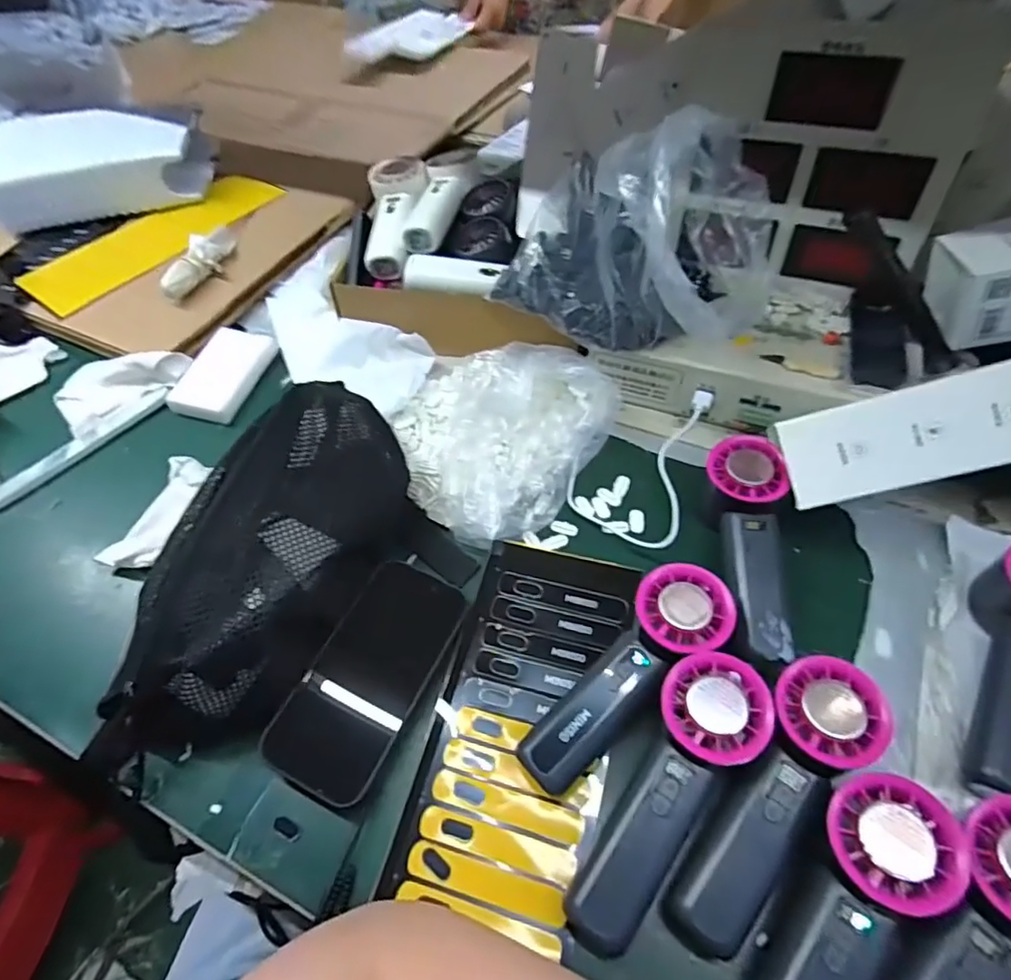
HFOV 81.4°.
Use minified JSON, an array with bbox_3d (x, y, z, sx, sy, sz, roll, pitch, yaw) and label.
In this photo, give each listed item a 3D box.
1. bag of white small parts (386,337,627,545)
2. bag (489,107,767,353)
[{"bbox_3d":[-0.013,-0.048,0.480,0.174,0.055,0.177,16,57,16],"label":"bag of white small parts"},{"bbox_3d":[0.109,-0.202,0.469,0.195,0.159,0.161,34,63,26],"label":"bag"}]

